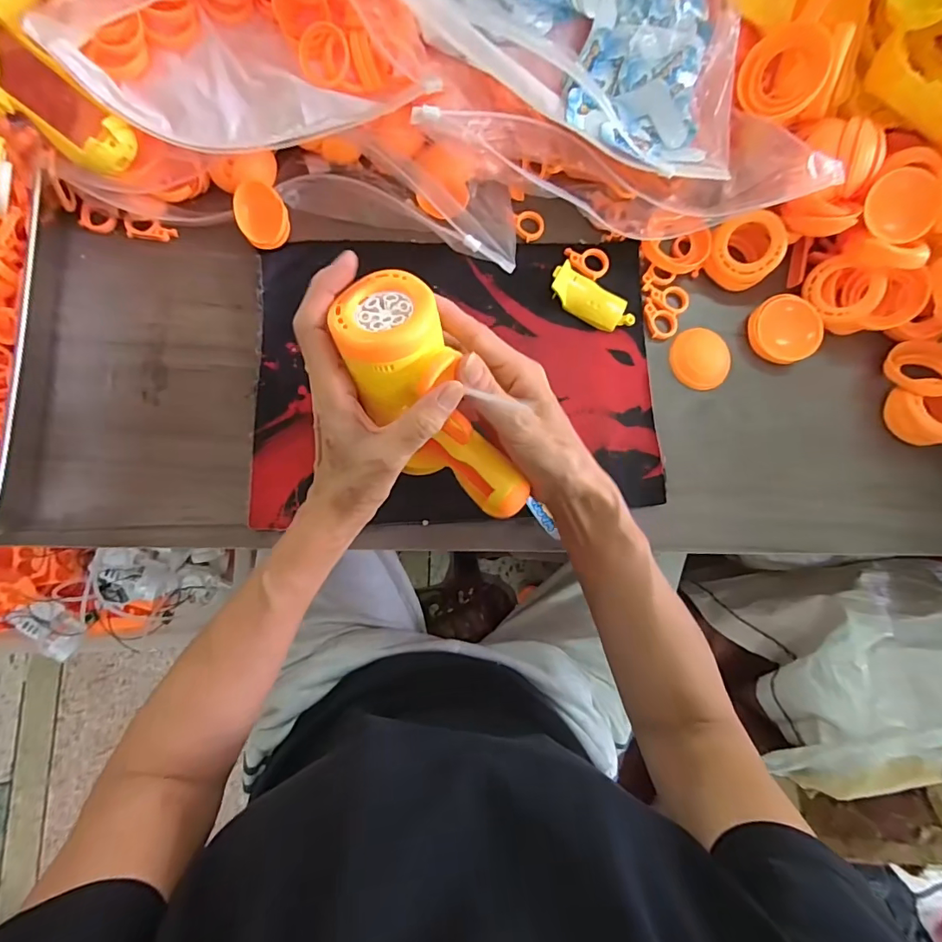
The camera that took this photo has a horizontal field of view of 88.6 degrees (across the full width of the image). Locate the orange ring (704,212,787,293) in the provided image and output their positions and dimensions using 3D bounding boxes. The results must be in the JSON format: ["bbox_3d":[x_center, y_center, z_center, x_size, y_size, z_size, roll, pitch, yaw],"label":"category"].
[{"bbox_3d":[0.237,-0.191,0.423,0.060,0.032,0.060,3,103,15],"label":"orange ring"}]

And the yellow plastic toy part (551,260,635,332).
[{"bbox_3d":[0.101,-0.143,0.405,0.075,0.015,0.033,32,81,-2],"label":"yellow plastic toy part"}]

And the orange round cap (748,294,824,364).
[{"bbox_3d":[0.276,-0.124,0.421,0.055,0.020,0.056,1,83,-6],"label":"orange round cap"}]

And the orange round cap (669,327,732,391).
[{"bbox_3d":[0.200,-0.099,0.421,0.050,0.009,0.053,1,83,-6],"label":"orange round cap"}]

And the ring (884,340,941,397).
[{"bbox_3d":[0.399,-0.090,0.423,0.055,0.017,0.055,-27,60,9],"label":"ring"}]

